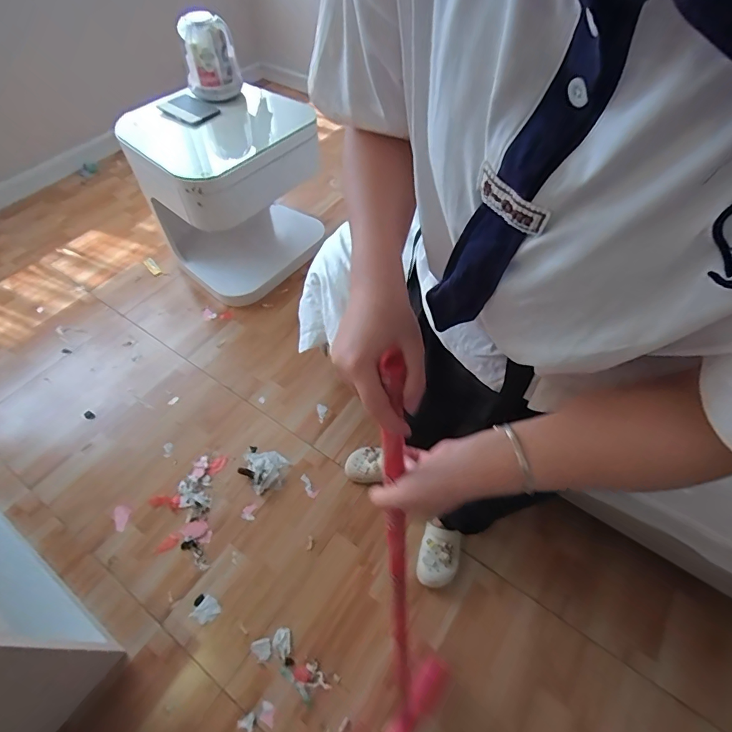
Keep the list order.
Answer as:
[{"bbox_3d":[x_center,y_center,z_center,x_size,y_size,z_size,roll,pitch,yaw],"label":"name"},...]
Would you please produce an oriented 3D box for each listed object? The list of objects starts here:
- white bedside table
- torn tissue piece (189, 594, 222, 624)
[{"bbox_3d":[-0.558,-0.676,1.626,0.573,0.606,0.521,33,61,21],"label":"white bedside table"},{"bbox_3d":[-0.411,0.631,1.060,0.053,0.004,0.063,37,62,23],"label":"torn tissue piece"}]

